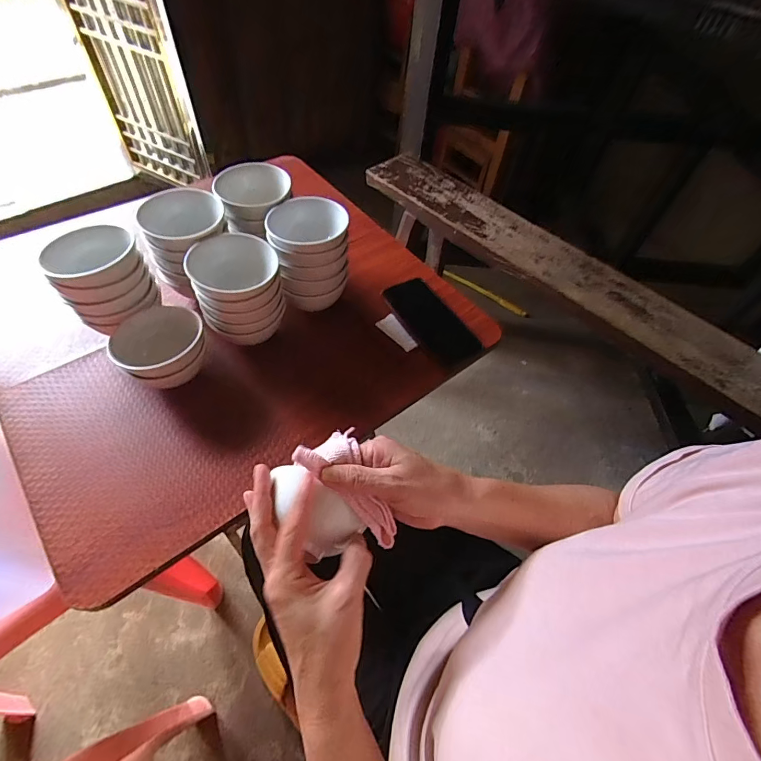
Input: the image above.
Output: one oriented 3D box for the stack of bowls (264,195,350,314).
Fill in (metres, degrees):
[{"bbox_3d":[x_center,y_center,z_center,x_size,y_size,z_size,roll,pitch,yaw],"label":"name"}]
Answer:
[{"bbox_3d":[-0.091,-0.158,0.537,0.093,0.131,0.090,1,54,-5],"label":"stack of bowls"}]

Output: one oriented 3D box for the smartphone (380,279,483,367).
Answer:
[{"bbox_3d":[0.074,-0.088,0.585,0.082,0.013,0.159,-27,61,-23],"label":"smartphone"}]

